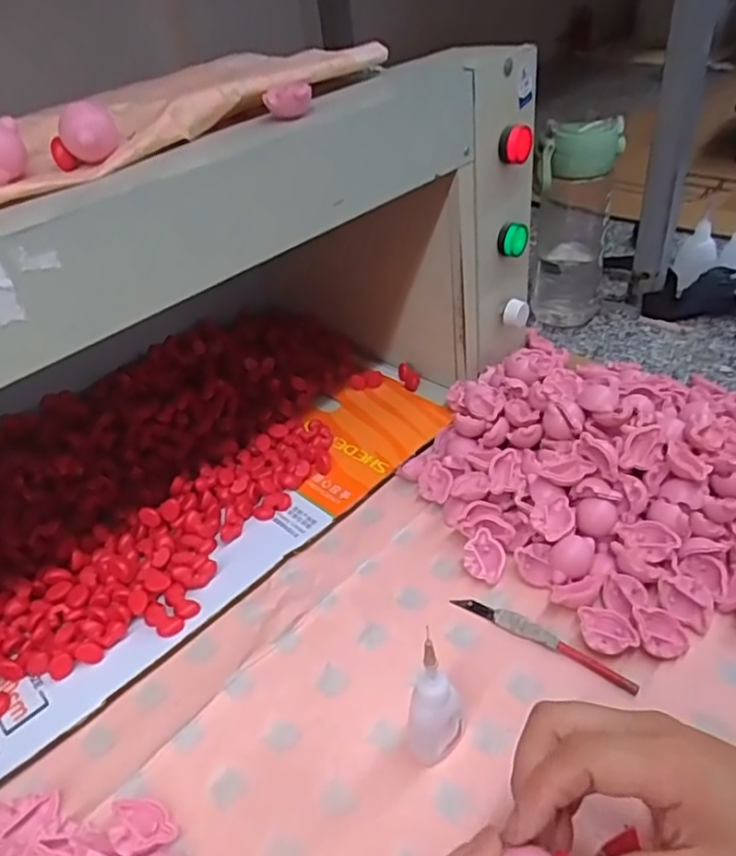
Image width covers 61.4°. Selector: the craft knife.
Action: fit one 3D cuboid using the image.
[{"bbox_3d":[0.111,0.133,0.396,0.119,0.006,0.014,20,46,30],"label":"craft knife"}]

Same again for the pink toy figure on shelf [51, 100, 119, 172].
[{"bbox_3d":[-0.151,-0.157,0.330,0.028,0.028,0.025,12,42,22],"label":"pink toy figure on shelf"}]

